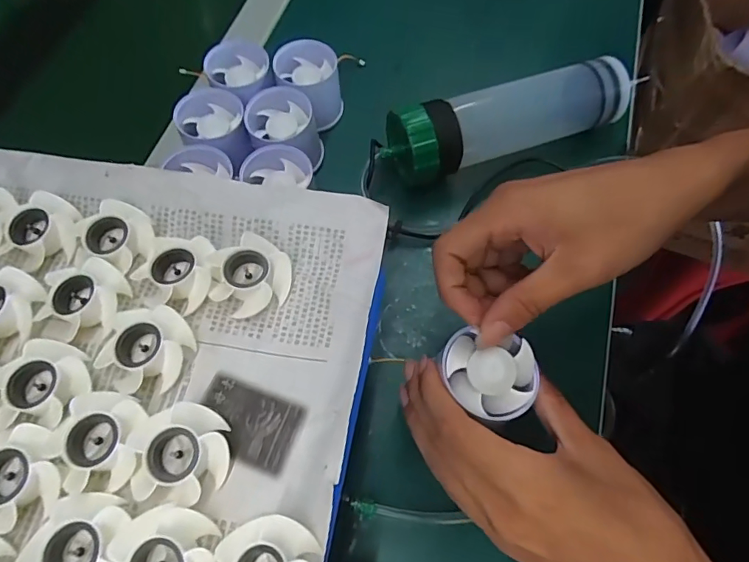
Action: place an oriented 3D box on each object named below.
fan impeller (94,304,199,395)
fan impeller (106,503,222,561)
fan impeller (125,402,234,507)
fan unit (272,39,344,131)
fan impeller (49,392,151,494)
[{"bbox_3d":[-0.113,0.034,0.237,0.043,0.016,0.045,3,65,2],"label":"fan impeller"},{"bbox_3d":[-0.087,0.116,0.197,0.041,0.016,0.041,0,65,1],"label":"fan impeller"},{"bbox_3d":[-0.087,0.079,0.216,0.040,0.018,0.041,0,65,1],"label":"fan impeller"},{"bbox_3d":[-0.054,-0.161,0.400,0.051,0.049,0.059,-10,65,-4],"label":"fan unit"},{"bbox_3d":[-0.125,0.073,0.218,0.040,0.015,0.042,0,65,1],"label":"fan impeller"}]

